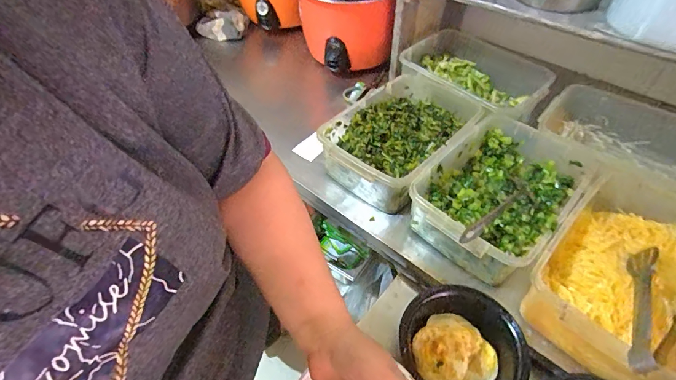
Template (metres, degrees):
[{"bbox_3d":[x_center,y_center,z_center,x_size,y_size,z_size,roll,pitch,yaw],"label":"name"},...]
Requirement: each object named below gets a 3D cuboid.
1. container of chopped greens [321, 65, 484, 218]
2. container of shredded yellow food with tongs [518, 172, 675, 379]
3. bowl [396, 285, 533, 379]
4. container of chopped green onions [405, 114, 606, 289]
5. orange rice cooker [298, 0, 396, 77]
[{"bbox_3d":[0.127,-0.106,0.746,0.214,0.100,0.304,35,58,25],"label":"container of chopped greens"},{"bbox_3d":[0.412,0.119,0.507,0.311,0.108,0.206,-37,59,-27],"label":"container of shredded yellow food with tongs"},{"bbox_3d":[0.183,0.224,0.521,0.166,0.056,0.148,36,59,26],"label":"bowl"},{"bbox_3d":[0.278,0.004,0.641,0.213,0.098,0.304,37,59,26],"label":"container of chopped green onions"},{"bbox_3d":[0.019,-0.459,0.956,0.268,0.211,0.239,12,51,9],"label":"orange rice cooker"}]

